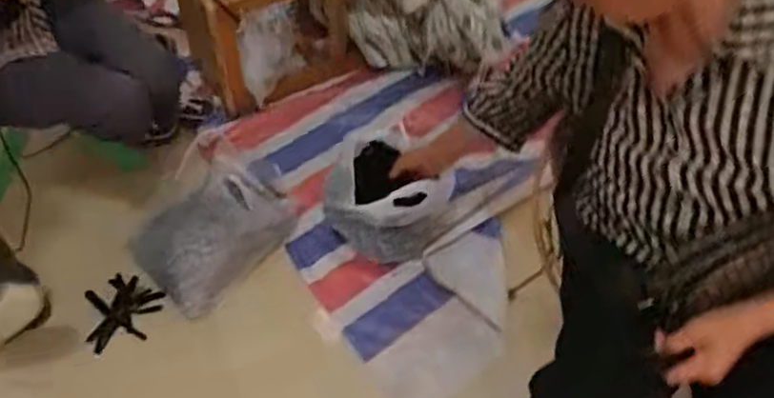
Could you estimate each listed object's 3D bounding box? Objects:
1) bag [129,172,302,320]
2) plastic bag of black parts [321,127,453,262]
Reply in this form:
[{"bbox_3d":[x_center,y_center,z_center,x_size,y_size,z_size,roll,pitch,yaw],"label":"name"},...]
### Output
[{"bbox_3d":[-0.350,0.059,1.405,0.213,0.138,0.297,36,59,25],"label":"bag"},{"bbox_3d":[0.002,-0.013,1.403,0.248,0.183,0.229,32,57,23],"label":"plastic bag of black parts"}]

